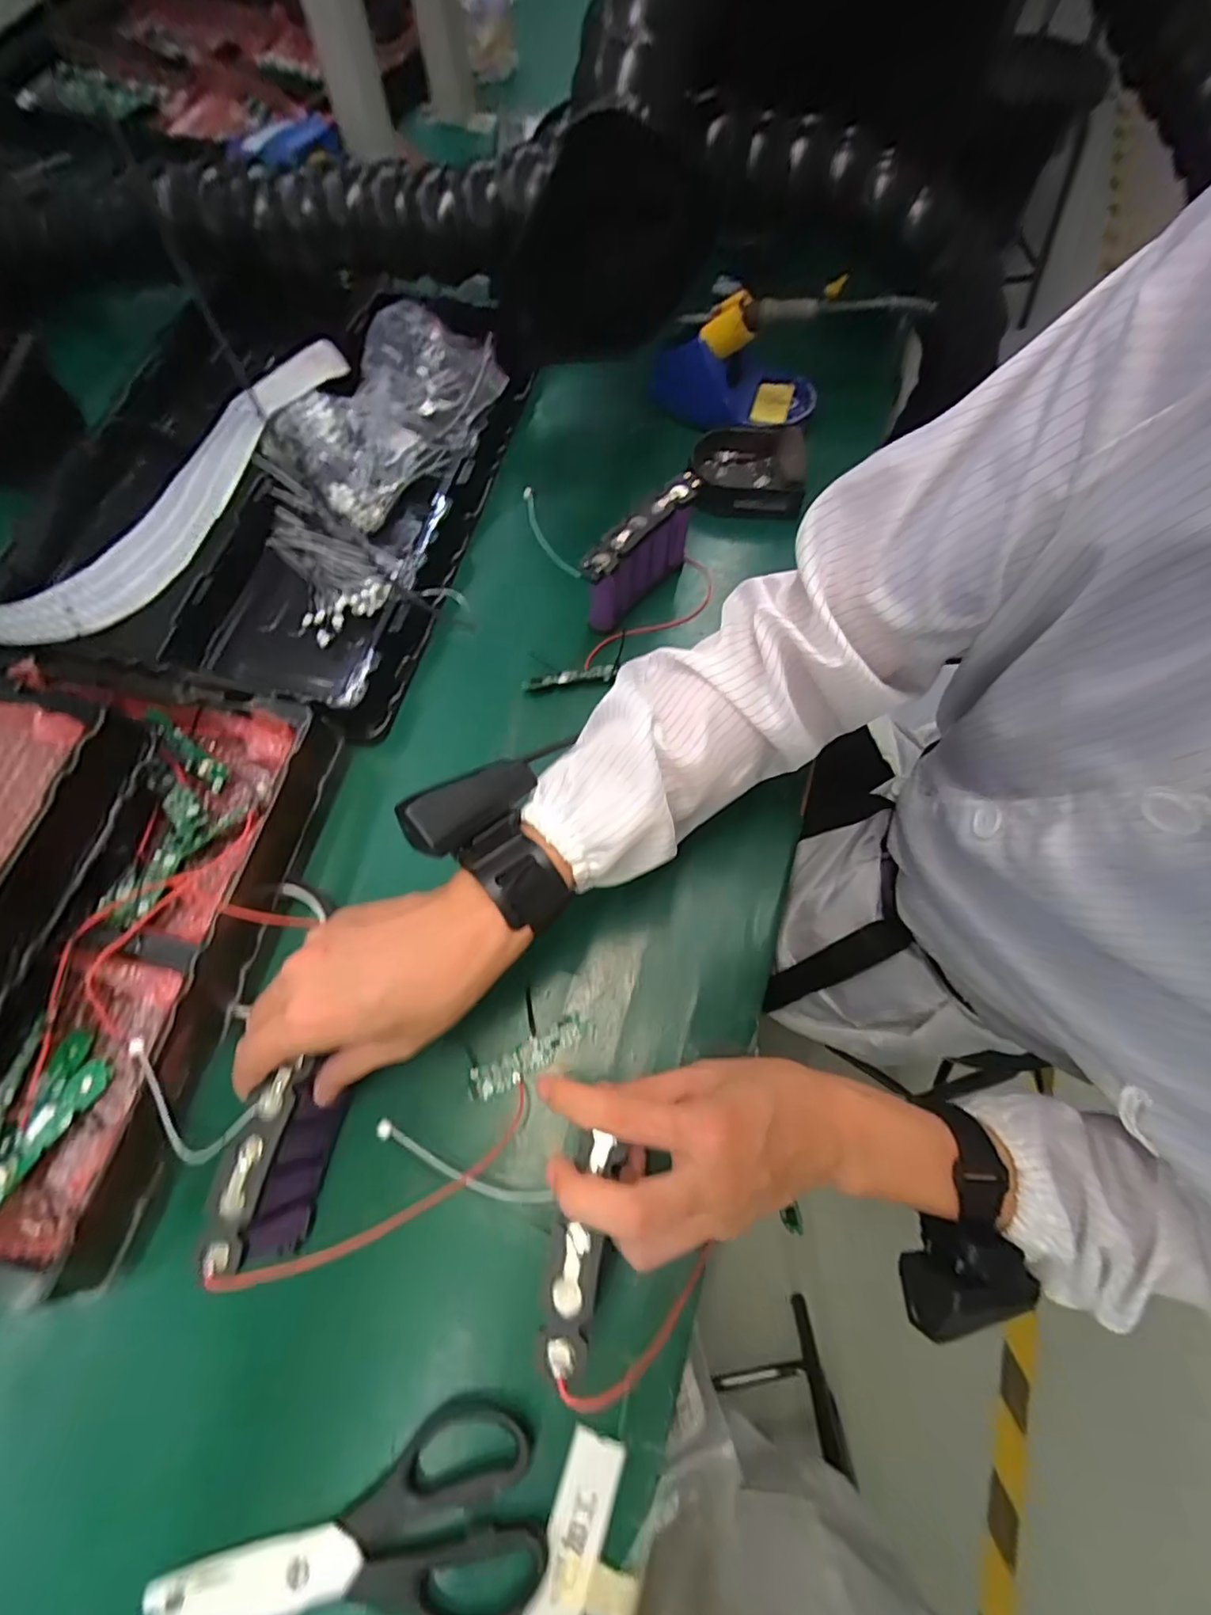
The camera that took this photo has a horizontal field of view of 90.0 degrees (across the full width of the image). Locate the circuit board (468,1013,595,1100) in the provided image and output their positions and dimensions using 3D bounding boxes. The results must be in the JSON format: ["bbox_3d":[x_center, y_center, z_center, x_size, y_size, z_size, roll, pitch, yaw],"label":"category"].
[{"bbox_3d":[-0.046,0.154,0.376,0.082,0.007,0.021,-26,71,-8],"label":"circuit board"}]

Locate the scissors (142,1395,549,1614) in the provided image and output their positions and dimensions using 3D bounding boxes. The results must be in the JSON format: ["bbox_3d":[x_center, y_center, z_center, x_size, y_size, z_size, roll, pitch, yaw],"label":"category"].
[{"bbox_3d":[-0.125,0.369,0.293,0.190,0.008,0.080,-19,70,-6],"label":"scissors"}]

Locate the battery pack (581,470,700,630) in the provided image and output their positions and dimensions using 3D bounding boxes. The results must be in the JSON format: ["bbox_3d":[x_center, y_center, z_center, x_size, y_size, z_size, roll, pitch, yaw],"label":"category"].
[{"bbox_3d":[0.025,-0.192,0.472,0.026,0.078,0.117,38,74,14],"label":"battery pack"}]

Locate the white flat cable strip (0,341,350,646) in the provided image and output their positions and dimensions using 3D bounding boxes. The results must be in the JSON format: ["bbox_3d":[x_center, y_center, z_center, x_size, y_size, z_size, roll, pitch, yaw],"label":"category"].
[{"bbox_3d":[-0.361,-0.275,0.517,0.086,0.036,0.386,28,72,11],"label":"white flat cable strip"}]

